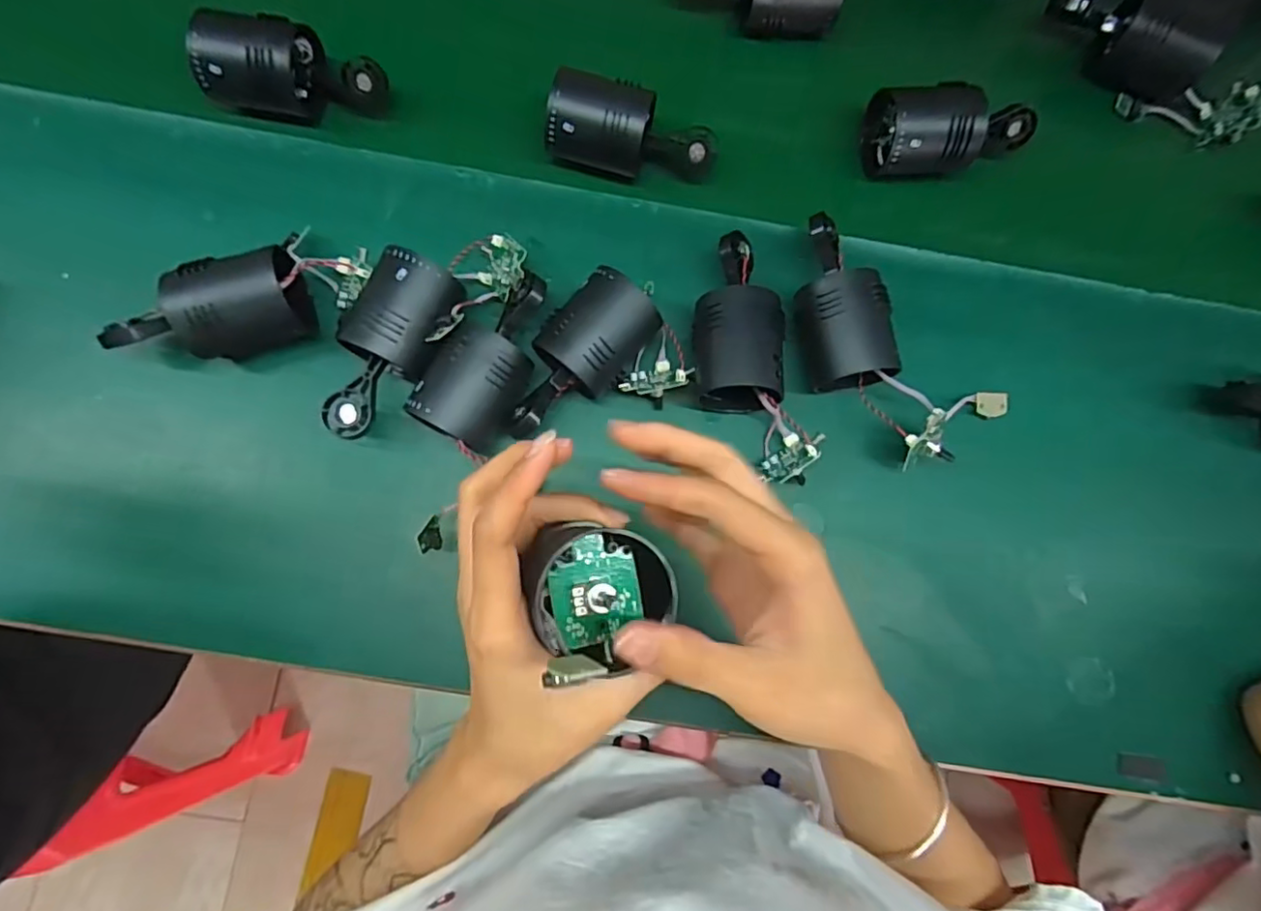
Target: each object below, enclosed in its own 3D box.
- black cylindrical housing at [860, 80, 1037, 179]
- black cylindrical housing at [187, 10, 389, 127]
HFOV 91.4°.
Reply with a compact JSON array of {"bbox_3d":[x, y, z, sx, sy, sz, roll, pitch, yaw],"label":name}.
[{"bbox_3d":[0.232,-0.228,0.439,0.114,0.051,0.059,2,81,-2],"label":"black cylindrical housing"},{"bbox_3d":[-0.229,-0.258,0.418,0.113,0.045,0.054,-1,80,-22],"label":"black cylindrical housing"}]

